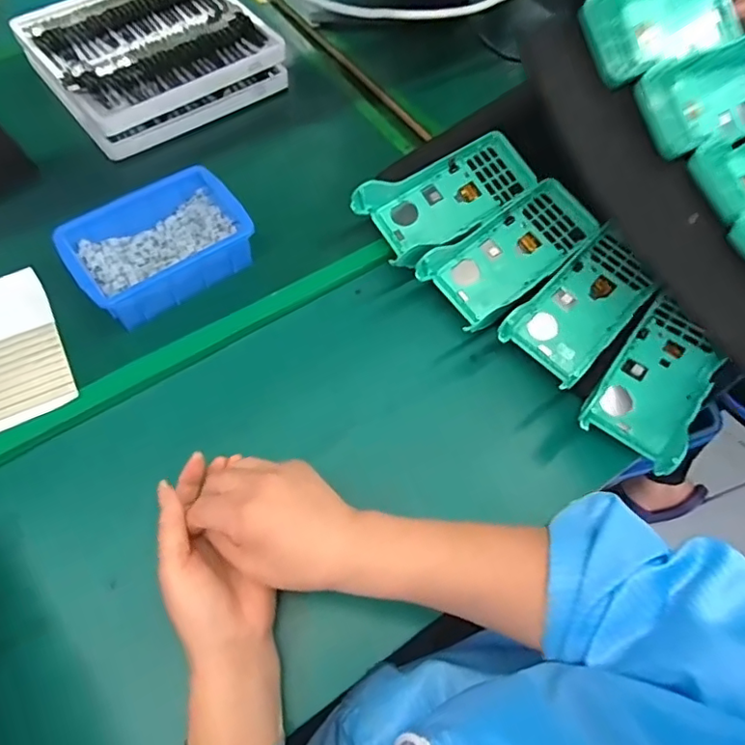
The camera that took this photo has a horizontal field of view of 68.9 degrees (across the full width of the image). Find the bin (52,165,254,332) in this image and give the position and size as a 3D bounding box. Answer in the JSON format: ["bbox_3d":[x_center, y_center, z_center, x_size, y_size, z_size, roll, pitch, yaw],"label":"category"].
[{"bbox_3d":[-0.198,-0.115,0.494,0.142,0.052,0.119,-31,63,-22],"label":"bin"}]

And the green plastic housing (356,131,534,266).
[{"bbox_3d":[0.069,-0.174,0.517,0.166,0.048,0.089,-34,83,-4],"label":"green plastic housing"}]

